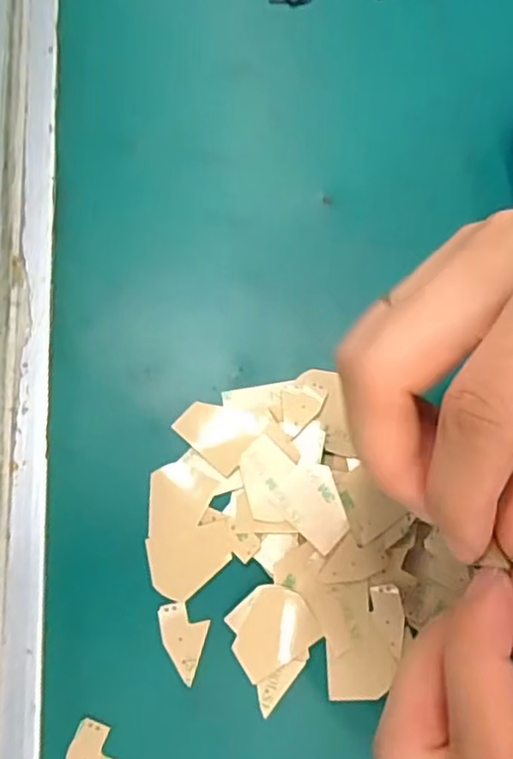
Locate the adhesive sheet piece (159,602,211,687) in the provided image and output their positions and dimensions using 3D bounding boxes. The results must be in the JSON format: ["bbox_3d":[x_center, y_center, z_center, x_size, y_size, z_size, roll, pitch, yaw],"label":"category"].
[{"bbox_3d":[-0.027,0.090,0.219,0.018,0.004,0.023,18,71,1],"label":"adhesive sheet piece"}]

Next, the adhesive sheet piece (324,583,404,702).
[{"bbox_3d":[0.038,0.091,0.221,0.027,0.004,0.038,0,77,0],"label":"adhesive sheet piece"}]

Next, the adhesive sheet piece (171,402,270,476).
[{"bbox_3d":[-0.013,0.017,0.241,0.028,0.004,0.026,40,72,8],"label":"adhesive sheet piece"}]

